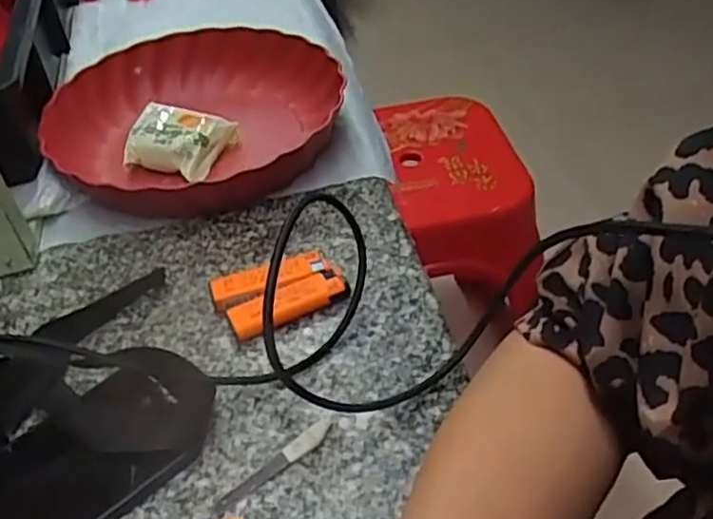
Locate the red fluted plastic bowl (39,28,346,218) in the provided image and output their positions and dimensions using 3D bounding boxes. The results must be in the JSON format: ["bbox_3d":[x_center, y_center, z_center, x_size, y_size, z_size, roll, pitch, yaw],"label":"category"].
[{"bbox_3d":[-0.136,-0.123,0.619,0.241,0.049,0.254,-3,41,3],"label":"red fluted plastic bowl"}]

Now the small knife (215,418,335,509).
[{"bbox_3d":[-0.043,0.111,0.383,0.074,0.004,0.012,-33,49,-26],"label":"small knife"}]

